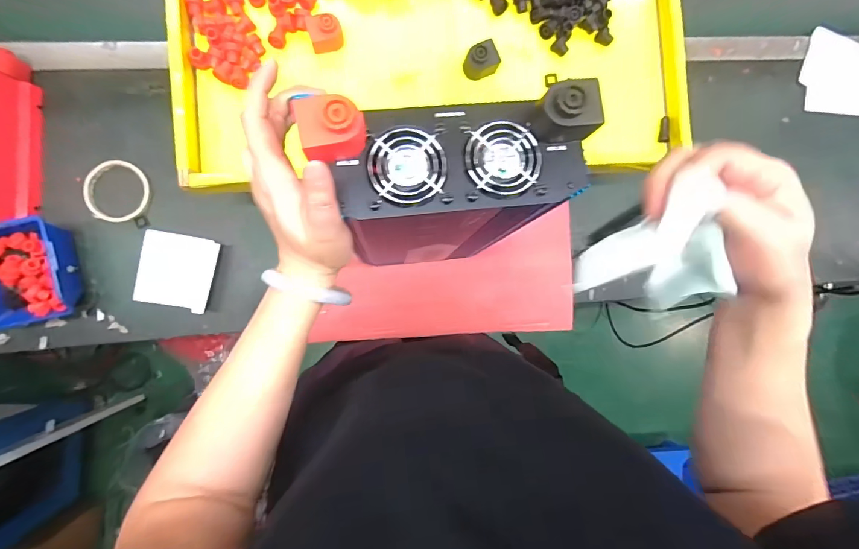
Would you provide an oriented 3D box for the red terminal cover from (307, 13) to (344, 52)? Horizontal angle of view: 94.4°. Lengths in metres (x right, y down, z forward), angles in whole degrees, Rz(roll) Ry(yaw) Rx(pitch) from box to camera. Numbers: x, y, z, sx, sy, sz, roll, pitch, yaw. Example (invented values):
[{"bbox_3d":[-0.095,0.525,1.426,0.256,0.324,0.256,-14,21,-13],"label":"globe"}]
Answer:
[{"bbox_3d":[-0.124,-0.290,0.477,0.037,0.030,0.030,-16,91,-6],"label":"red terminal cover"}]

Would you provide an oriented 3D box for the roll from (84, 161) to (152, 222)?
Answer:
[{"bbox_3d":[-0.455,-0.119,0.577,0.086,0.017,0.086,0,89,-6],"label":"roll"}]

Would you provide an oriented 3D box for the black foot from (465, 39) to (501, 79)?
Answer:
[{"bbox_3d":[0.066,-0.268,0.498,0.039,0.033,0.030,-30,92,-6],"label":"black foot"}]

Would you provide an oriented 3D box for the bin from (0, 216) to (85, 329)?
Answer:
[{"bbox_3d":[-0.552,-0.003,0.543,0.121,0.063,0.137,-12,90,-6],"label":"bin"}]

